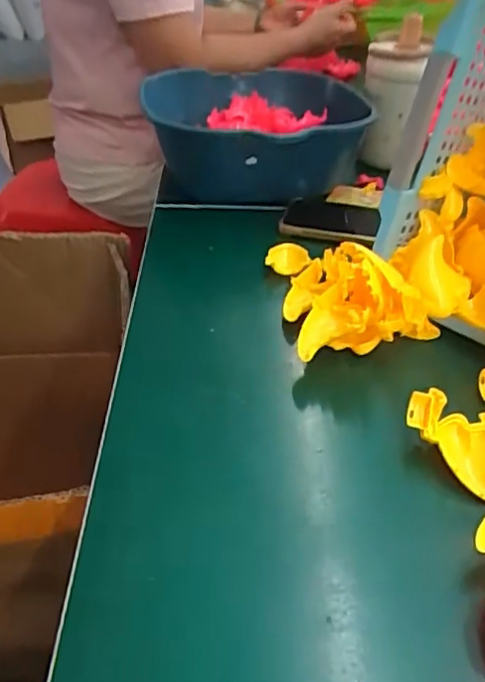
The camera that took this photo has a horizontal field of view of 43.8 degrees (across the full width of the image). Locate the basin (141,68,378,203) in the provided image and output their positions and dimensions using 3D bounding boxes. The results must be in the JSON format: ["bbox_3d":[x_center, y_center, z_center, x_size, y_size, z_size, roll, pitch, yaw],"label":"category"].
[{"bbox_3d":[0.011,-0.228,0.706,0.237,0.115,0.268,2,37,-2],"label":"basin"}]

